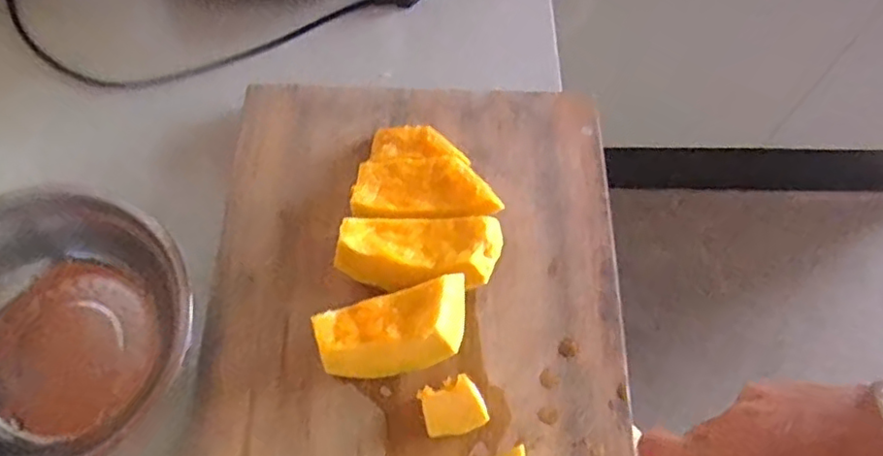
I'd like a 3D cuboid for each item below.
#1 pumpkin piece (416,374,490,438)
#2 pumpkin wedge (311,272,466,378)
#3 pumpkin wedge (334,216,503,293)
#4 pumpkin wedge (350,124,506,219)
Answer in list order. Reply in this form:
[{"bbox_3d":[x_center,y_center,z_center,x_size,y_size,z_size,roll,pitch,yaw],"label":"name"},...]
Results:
[{"bbox_3d":[0.008,0.129,0.459,0.044,0.016,0.040,-15,67,-9],"label":"pumpkin piece"},{"bbox_3d":[-0.033,0.078,0.466,0.112,0.047,0.054,-13,66,-8],"label":"pumpkin wedge"},{"bbox_3d":[-0.016,0.019,0.495,0.123,0.040,0.057,-2,65,-3],"label":"pumpkin wedge"},{"bbox_3d":[-0.012,-0.043,0.532,0.114,0.023,0.082,4,65,0],"label":"pumpkin wedge"}]

